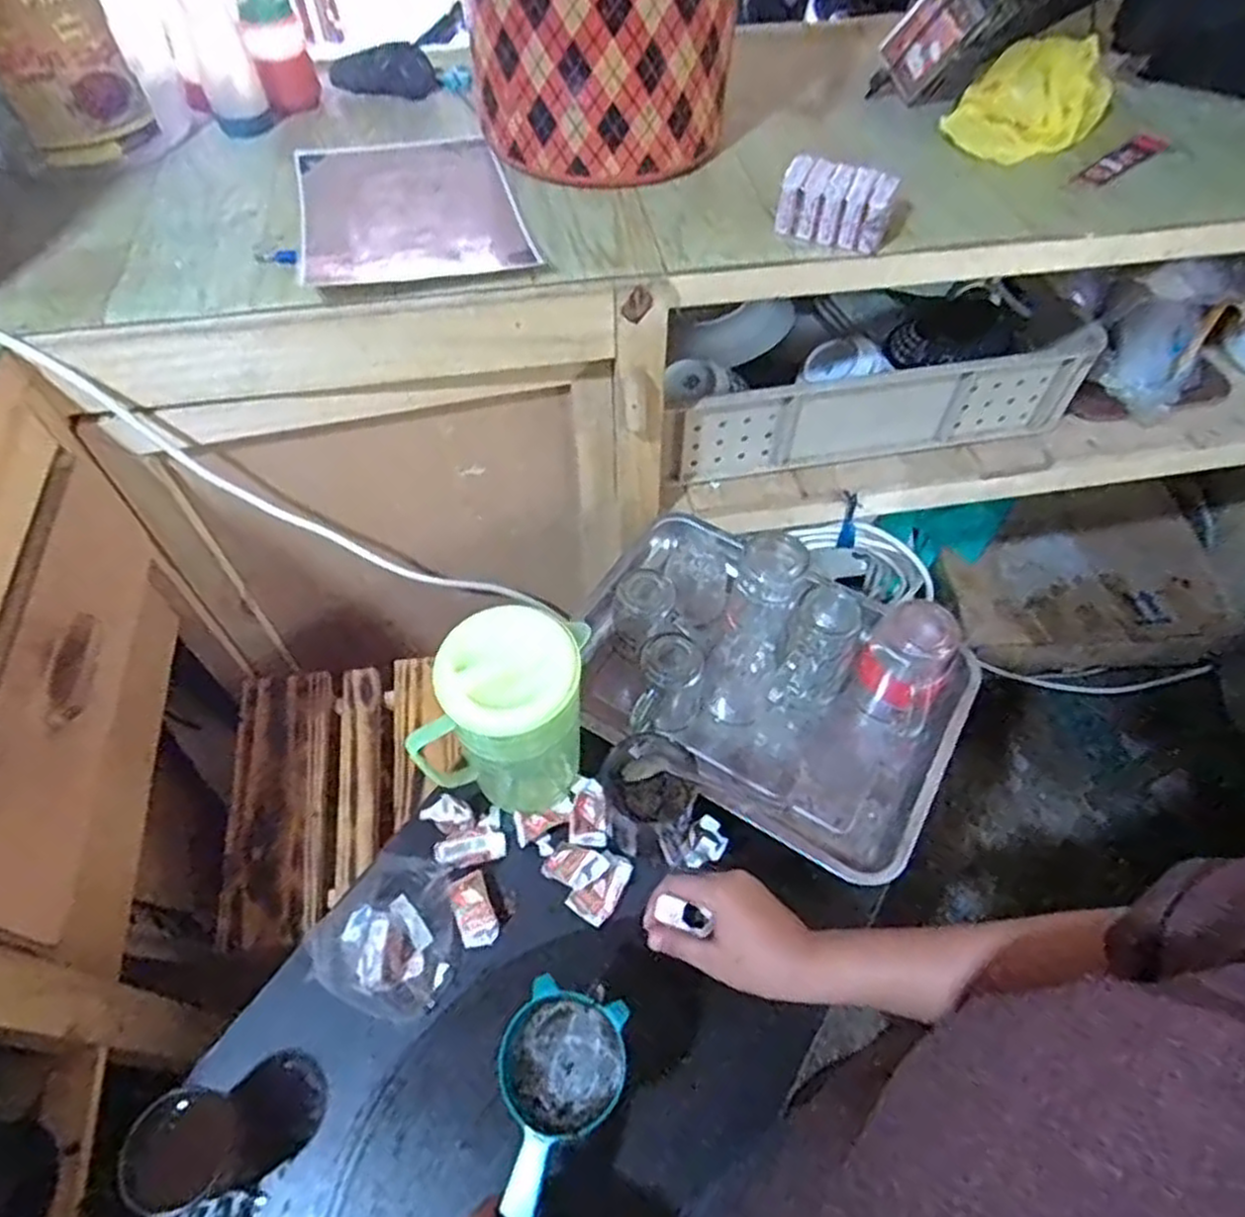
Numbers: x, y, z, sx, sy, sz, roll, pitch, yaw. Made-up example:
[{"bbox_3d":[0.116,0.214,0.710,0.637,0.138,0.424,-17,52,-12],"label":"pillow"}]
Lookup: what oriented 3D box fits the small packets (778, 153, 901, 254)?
[{"bbox_3d":[0.202,-0.385,0.724,0.102,0.065,0.049,21,58,13],"label":"small packets"}]

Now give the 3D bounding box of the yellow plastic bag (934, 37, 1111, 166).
[{"bbox_3d":[0.451,-0.553,0.820,0.169,0.083,0.088,-20,59,-14],"label":"yellow plastic bag"}]

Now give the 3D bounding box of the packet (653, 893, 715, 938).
[{"bbox_3d":[0.043,0.221,0.551,0.040,0.006,0.017,13,56,25],"label":"packet"}]

